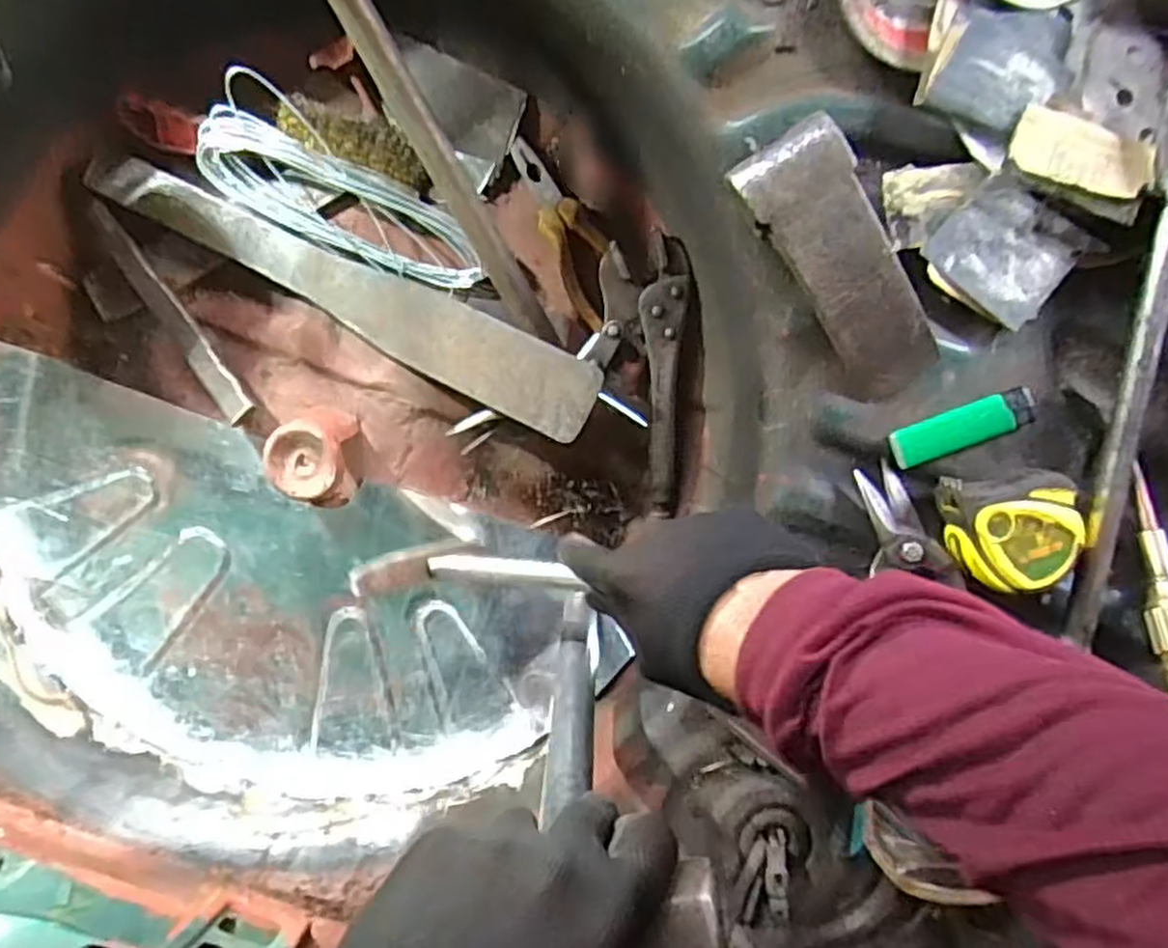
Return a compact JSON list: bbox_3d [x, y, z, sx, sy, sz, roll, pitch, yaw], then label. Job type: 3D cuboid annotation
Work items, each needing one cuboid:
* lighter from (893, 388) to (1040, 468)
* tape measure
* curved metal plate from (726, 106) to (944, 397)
[{"bbox_3d":[0.220,-0.027,0.450,0.080,0.013,0.023,-22,98,4],"label":"lighter"},{"bbox_3d":[0.242,0.031,0.437,0.062,0.035,0.060,-7,99,2],"label":"tape measure"},{"bbox_3d":[0.144,-0.114,0.428,0.062,0.035,0.156,-34,97,6],"label":"curved metal plate"}]

